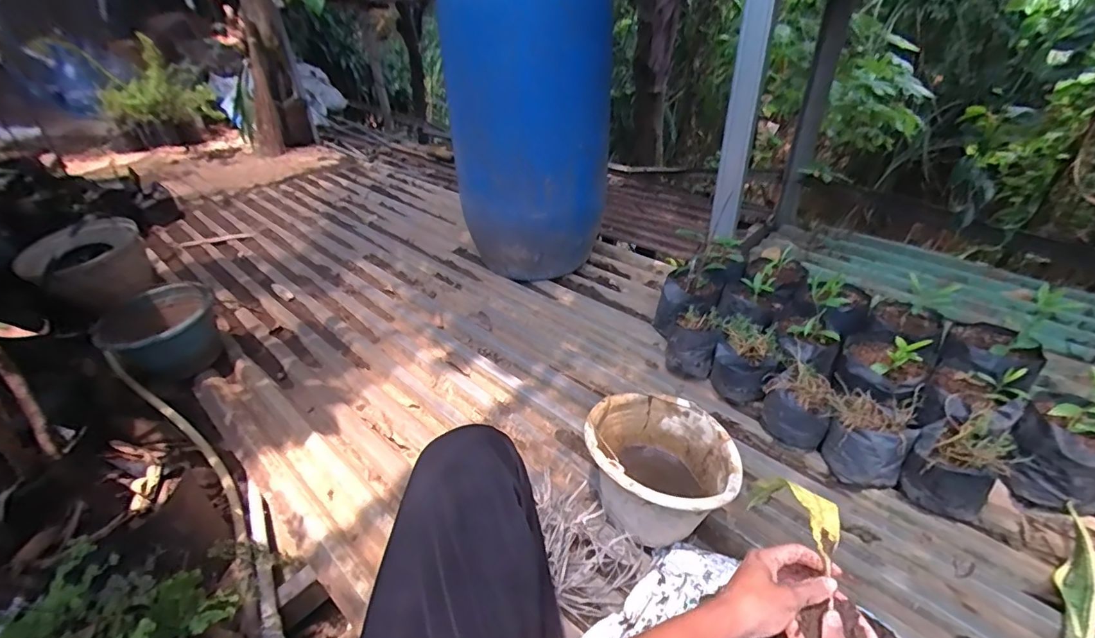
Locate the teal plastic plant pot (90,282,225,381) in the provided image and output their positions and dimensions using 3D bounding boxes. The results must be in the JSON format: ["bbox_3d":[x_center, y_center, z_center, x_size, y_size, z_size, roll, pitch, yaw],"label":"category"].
[{"bbox_3d":[-0.931,0.040,1.216,0.245,0.149,0.287,-29,45,-29],"label":"teal plastic plant pot"}]

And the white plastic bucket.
[{"bbox_3d":[0.186,0.253,0.848,0.235,0.171,0.229,-2,38,1],"label":"white plastic bucket"}]

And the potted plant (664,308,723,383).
[{"bbox_3d":[0.346,0.067,1.187,0.113,0.151,0.100,11,40,17],"label":"potted plant"}]

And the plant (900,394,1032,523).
[{"bbox_3d":[0.719,0.246,0.867,0.166,0.131,0.122,-29,45,-29],"label":"plant"}]

